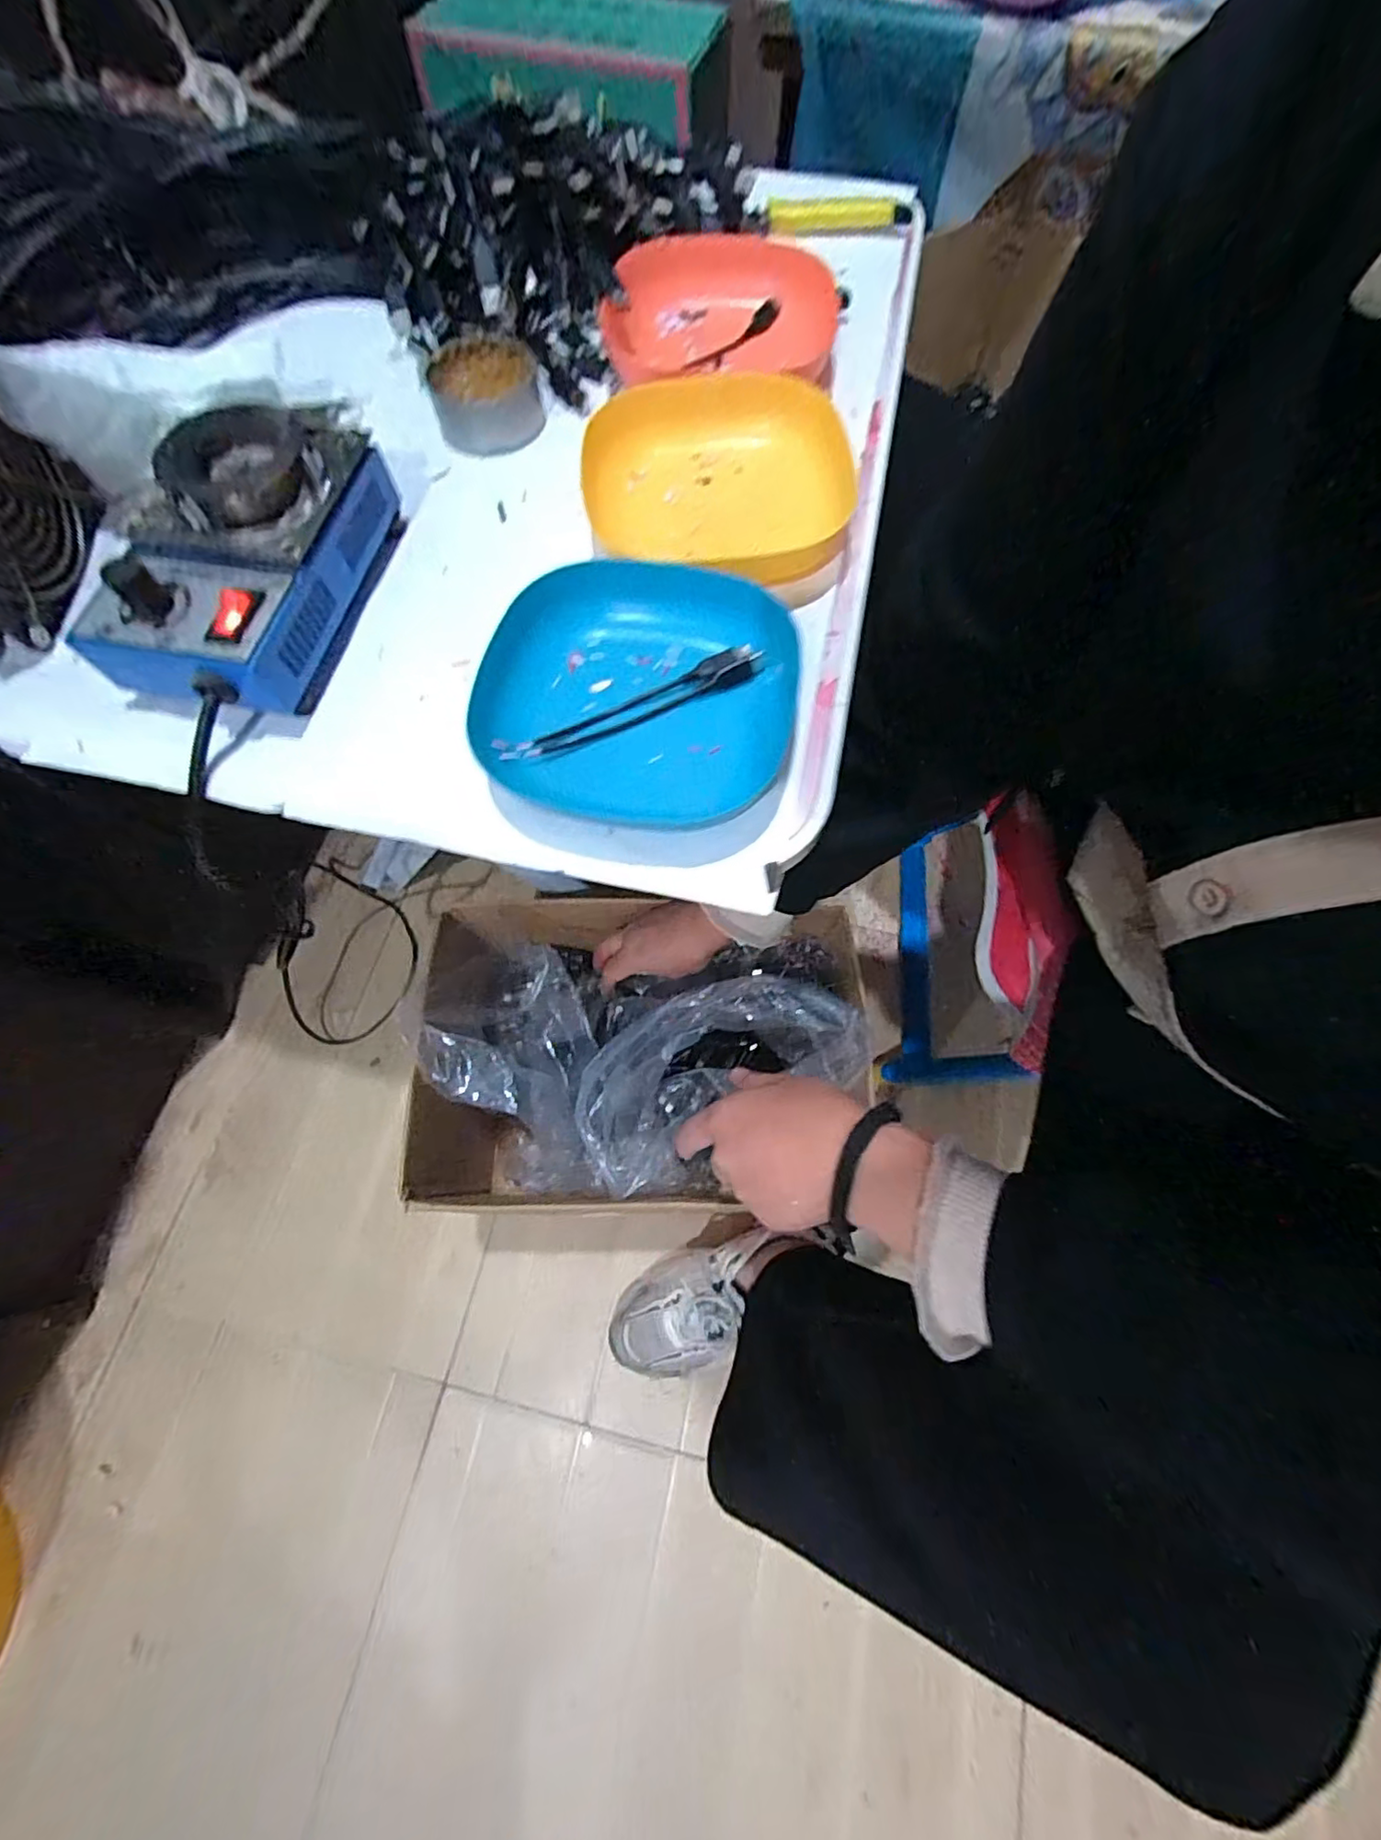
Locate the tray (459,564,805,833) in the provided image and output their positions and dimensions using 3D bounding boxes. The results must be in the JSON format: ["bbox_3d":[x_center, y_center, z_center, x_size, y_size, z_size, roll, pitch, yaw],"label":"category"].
[{"bbox_3d":[-0.024,-0.104,0.295,0.139,0.028,0.132,13,70,4],"label":"tray"}]

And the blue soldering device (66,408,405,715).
[{"bbox_3d":[-0.216,-0.180,0.309,0.089,0.053,0.156,12,70,4],"label":"blue soldering device"}]

